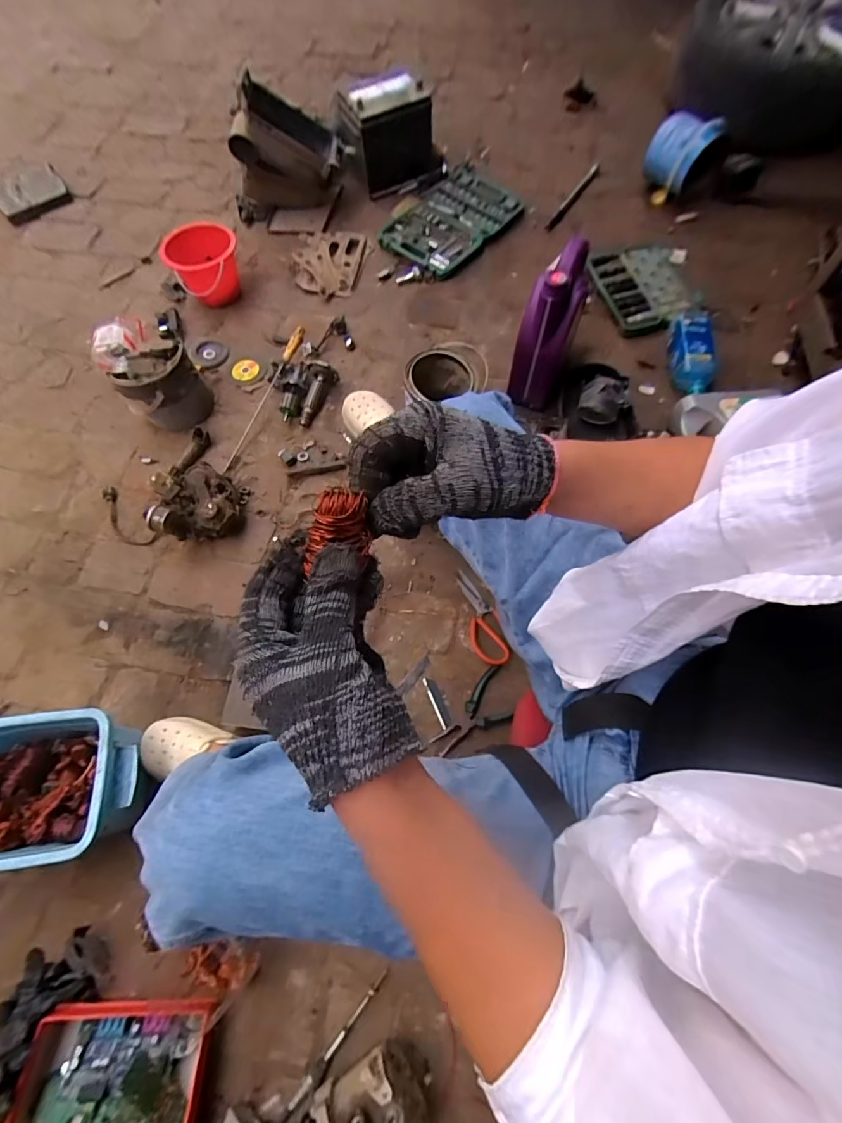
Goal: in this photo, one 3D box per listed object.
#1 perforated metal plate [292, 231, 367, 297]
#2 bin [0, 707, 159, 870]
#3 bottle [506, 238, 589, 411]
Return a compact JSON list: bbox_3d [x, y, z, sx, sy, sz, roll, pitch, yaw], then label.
[{"bbox_3d":[-0.250,-0.812,1.242,0.175,0.061,0.216,9,73,4],"label":"perforated metal plate"},{"bbox_3d":[-0.562,0.330,0.694,0.283,0.141,0.188,-6,67,-1],"label":"bin"},{"bbox_3d":[0.258,-0.471,0.953,0.102,0.284,0.154,16,69,8],"label":"bottle"}]

